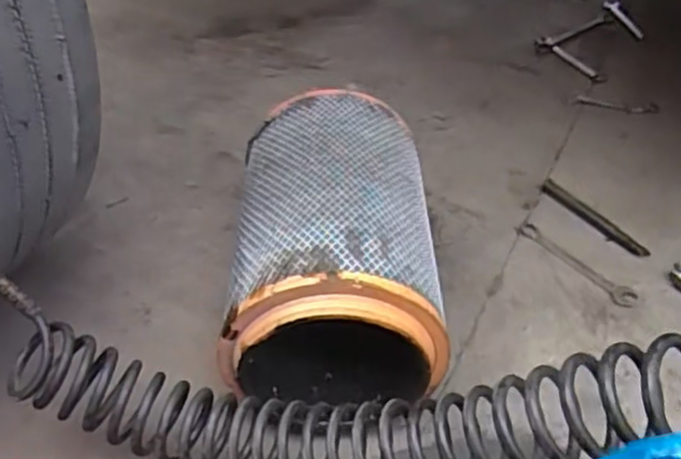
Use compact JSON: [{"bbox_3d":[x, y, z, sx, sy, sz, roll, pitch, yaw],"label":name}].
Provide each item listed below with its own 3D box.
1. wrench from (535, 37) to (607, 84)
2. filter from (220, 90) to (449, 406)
[{"bbox_3d":[0.542,-0.405,1.656,0.057,0.019,0.239,-18,43,-17],"label":"wrench"},{"bbox_3d":[-0.007,0.018,0.976,0.269,0.238,0.432,-3,41,0],"label":"filter"}]

